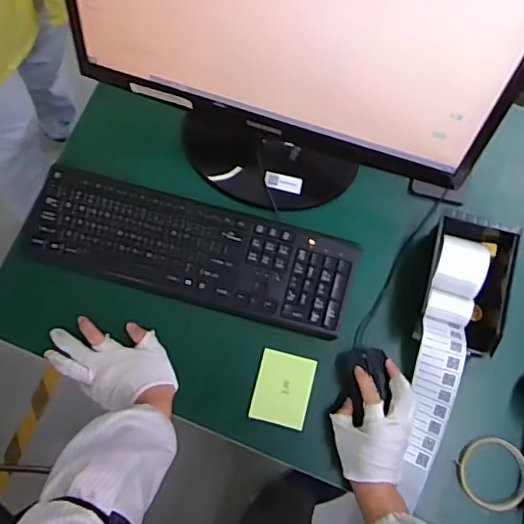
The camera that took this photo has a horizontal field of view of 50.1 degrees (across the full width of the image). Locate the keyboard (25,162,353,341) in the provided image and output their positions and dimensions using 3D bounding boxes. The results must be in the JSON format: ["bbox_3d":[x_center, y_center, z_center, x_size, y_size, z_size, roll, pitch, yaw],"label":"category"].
[{"bbox_3d":[-0.096,-0.016,0.763,0.439,0.018,0.133,16,77,3],"label":"keyboard"}]

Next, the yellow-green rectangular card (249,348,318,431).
[{"bbox_3d":[0.028,0.167,0.739,0.072,0.004,0.092,14,77,3],"label":"yellow-green rectangular card"}]

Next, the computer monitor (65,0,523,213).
[{"bbox_3d":[0.016,-0.233,0.649,0.505,0.361,0.219,21,78,4],"label":"computer monitor"}]

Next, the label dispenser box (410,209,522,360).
[{"bbox_3d":[0.264,0.029,0.738,0.106,0.071,0.175,14,77,3],"label":"label dispenser box"}]

